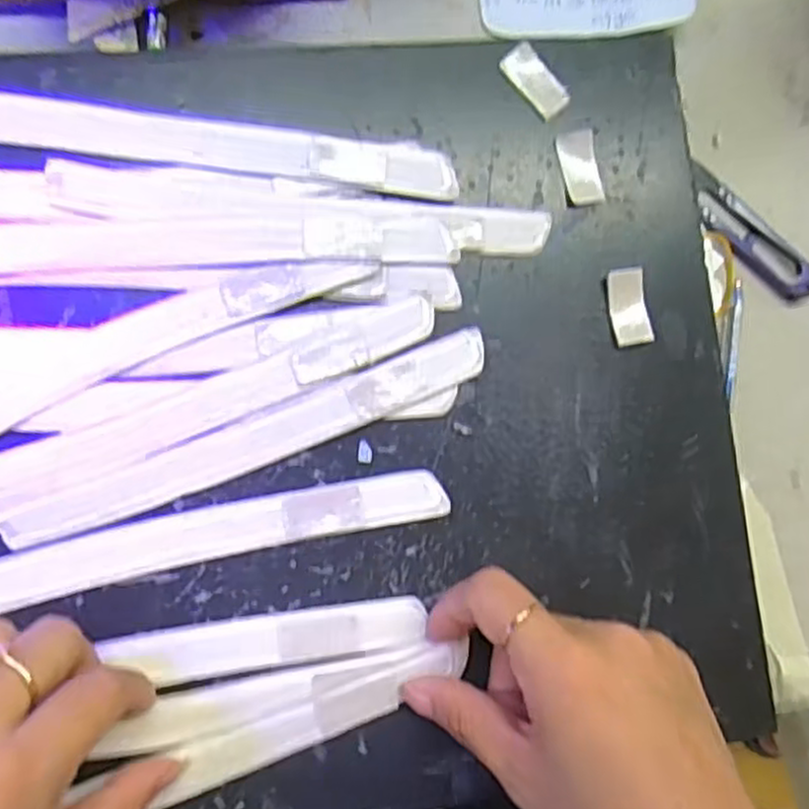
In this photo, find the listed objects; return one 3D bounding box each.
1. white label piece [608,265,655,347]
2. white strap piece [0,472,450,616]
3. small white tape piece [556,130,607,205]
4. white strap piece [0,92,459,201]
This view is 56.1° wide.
[{"bbox_3d":[0.094,-0.041,0.317,0.017,0.004,0.032,-11,89,-9],"label":"white label piece"},{"bbox_3d":[-0.079,0.052,0.286,0.192,0.004,0.020,-12,89,-9],"label":"white strap piece"},{"bbox_3d":[0.074,-0.099,0.316,0.016,0.004,0.030,-12,89,-9],"label":"small white tape piece"},{"bbox_3d":[-0.075,-0.101,0.291,0.192,0.004,0.020,5,87,-9],"label":"white strap piece"}]

